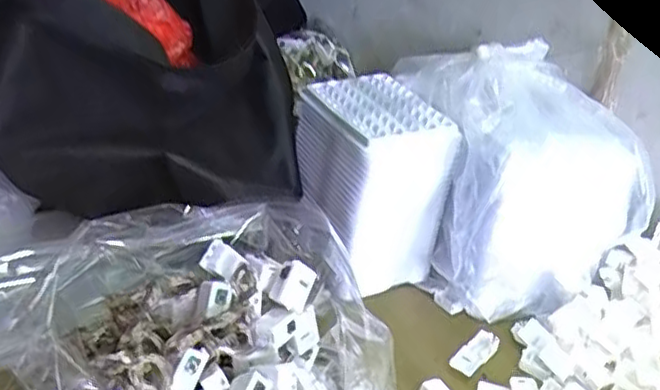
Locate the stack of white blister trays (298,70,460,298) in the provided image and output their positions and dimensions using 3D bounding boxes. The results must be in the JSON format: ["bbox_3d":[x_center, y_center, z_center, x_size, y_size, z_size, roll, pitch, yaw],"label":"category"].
[{"bbox_3d":[0.034,-0.011,0.630,0.098,0.152,0.115,-6,31,-23],"label":"stack of white blister trays"}]

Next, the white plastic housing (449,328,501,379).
[{"bbox_3d":[0.119,0.126,0.561,0.020,0.006,0.056,27,34,31],"label":"white plastic housing"}]

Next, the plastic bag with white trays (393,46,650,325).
[{"bbox_3d":[0.160,-0.020,0.640,0.160,0.191,0.198,-2,30,-17],"label":"plastic bag with white trays"}]

